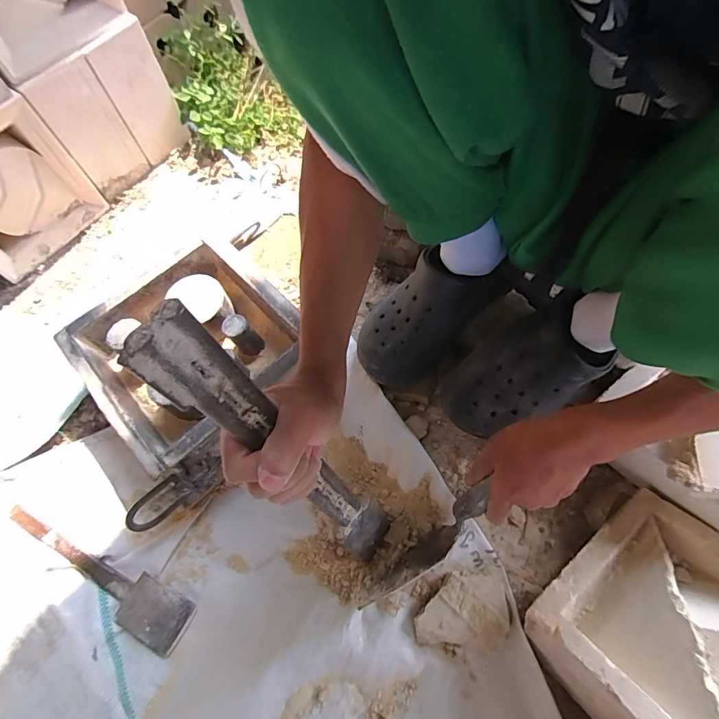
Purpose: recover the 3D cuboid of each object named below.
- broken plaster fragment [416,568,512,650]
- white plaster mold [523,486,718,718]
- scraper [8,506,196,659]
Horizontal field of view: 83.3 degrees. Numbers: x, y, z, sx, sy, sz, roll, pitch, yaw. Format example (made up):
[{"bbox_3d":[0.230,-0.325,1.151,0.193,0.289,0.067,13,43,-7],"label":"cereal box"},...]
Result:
[{"bbox_3d":[0.111,0.273,0.441,0.097,0.022,0.071,-3,64,-1],"label":"broken plaster fragment"},{"bbox_3d":[0.302,0.261,0.373,0.200,0.073,0.198,-34,39,-19],"label":"white plaster mold"},{"bbox_3d":[-0.323,0.260,0.487,0.268,0.015,0.058,23,66,12],"label":"scraper"}]

